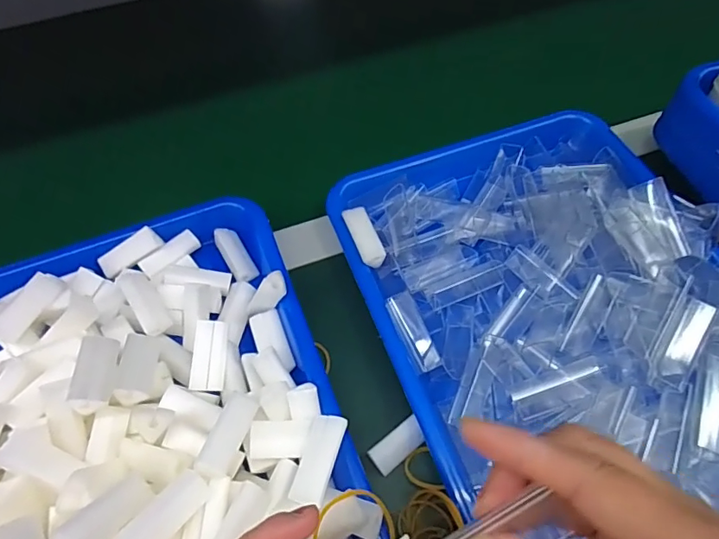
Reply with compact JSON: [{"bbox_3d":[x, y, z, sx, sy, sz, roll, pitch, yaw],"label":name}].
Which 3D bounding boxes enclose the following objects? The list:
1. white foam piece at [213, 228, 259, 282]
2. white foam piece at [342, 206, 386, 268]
[{"bbox_3d":[-0.094,-0.012,0.375,0.018,0.010,0.049,-28,62,-14],"label":"white foam piece"},{"bbox_3d":[0.004,-0.023,0.360,0.019,0.015,0.048,-21,61,-10],"label":"white foam piece"}]

